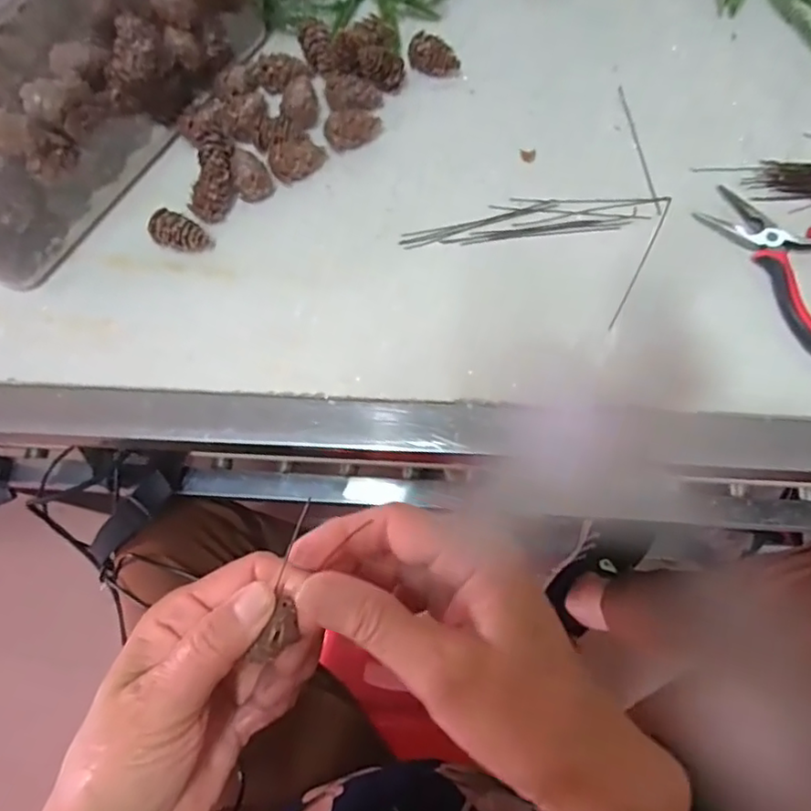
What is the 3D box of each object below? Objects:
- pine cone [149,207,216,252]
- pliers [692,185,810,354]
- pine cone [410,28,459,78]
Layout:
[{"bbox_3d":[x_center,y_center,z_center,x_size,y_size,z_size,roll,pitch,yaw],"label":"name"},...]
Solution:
[{"bbox_3d":[-0.137,-0.106,0.368,0.030,0.022,0.021,16,75,7],"label":"pine cone"},{"bbox_3d":[0.244,-0.089,0.349,0.088,0.017,0.128,-32,75,-7],"label":"pliers"},{"bbox_3d":[0.020,-0.235,0.404,0.034,0.020,0.019,12,74,6],"label":"pine cone"}]

